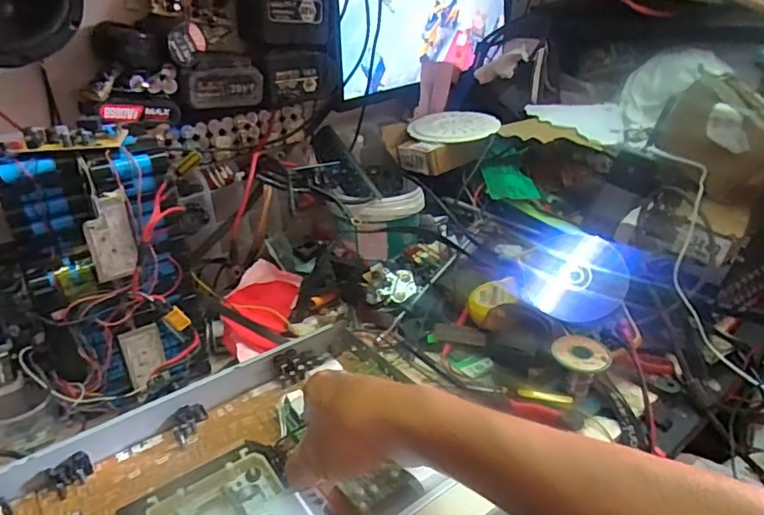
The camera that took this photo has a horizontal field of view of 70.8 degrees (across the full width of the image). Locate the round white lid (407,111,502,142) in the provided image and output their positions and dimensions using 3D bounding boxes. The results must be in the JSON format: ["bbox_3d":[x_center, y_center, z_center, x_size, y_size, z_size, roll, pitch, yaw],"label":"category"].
[{"bbox_3d":[0.120,-0.218,0.893,0.142,0.020,0.142,3,30,9],"label":"round white lid"}]

